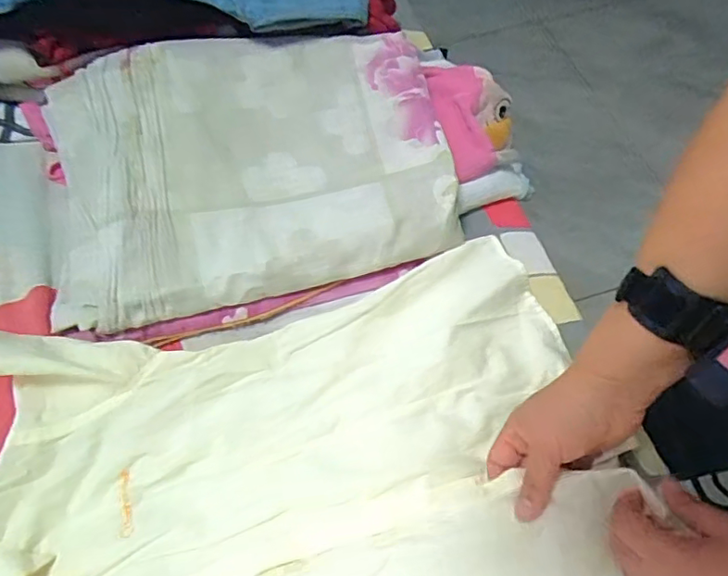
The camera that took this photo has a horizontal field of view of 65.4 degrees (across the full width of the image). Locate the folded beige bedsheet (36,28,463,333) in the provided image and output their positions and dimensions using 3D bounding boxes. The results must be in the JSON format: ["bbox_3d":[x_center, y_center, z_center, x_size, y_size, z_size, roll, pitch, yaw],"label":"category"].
[{"bbox_3d":[-0.116,-0.127,0.571,0.386,0.040,0.286,-9,75,-5],"label":"folded beige bedsheet"}]

